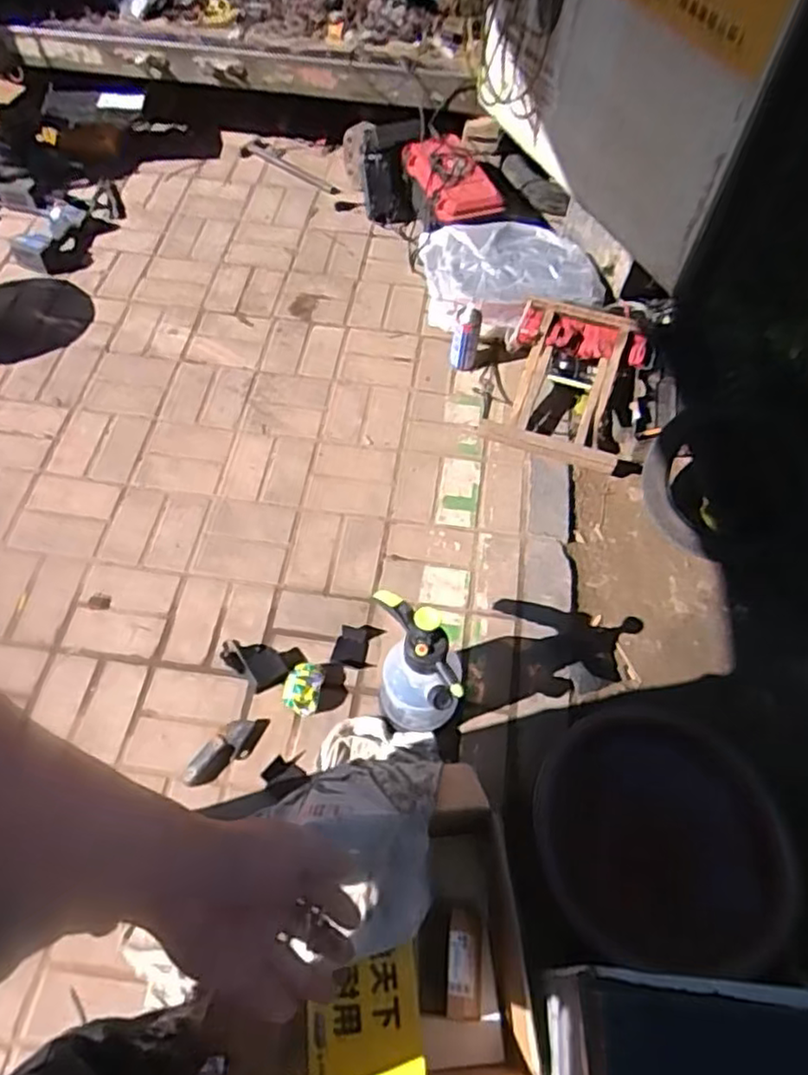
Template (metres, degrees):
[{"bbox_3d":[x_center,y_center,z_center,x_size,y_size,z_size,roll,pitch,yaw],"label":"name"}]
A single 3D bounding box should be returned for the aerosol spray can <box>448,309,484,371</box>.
[{"bbox_3d":[0.158,-0.506,1.747,0.068,0.165,0.062,7,58,2],"label":"aerosol spray can"}]

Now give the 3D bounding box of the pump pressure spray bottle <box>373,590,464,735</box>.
[{"bbox_3d":[0.018,0.208,1.157,0.112,0.324,0.199,-7,58,-5],"label":"pump pressure spray bottle"}]

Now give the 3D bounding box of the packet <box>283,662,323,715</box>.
[{"bbox_3d":[-0.191,0.284,1.271,0.068,0.024,0.093,9,58,3],"label":"packet"}]

